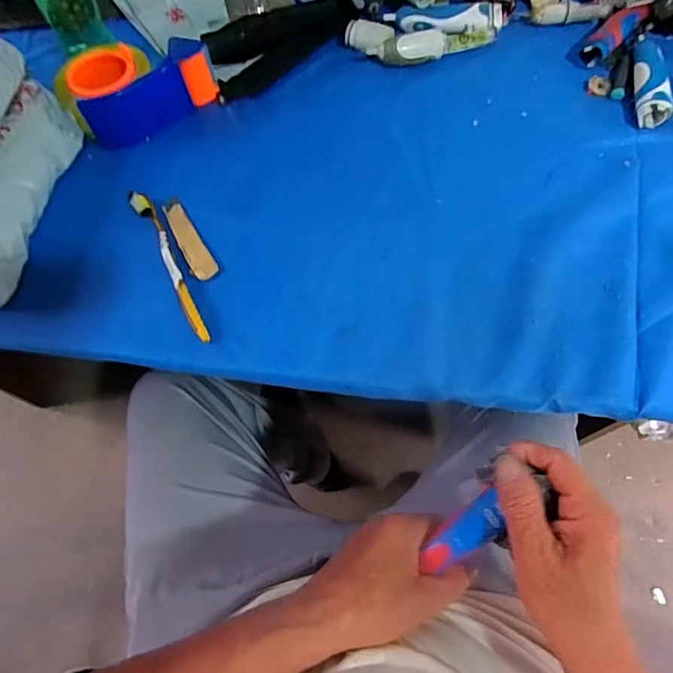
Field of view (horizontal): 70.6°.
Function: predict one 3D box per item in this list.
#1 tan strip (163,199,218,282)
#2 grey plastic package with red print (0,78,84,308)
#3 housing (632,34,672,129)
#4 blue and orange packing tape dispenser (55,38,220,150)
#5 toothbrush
[{"bbox_3d":[-0.151,-0.099,0.479,0.025,0.004,0.102,-30,67,-12],"label":"tan strip"},{"bbox_3d":[-0.323,-0.146,0.477,0.056,0.056,0.259,6,66,5],"label":"grey plastic package with red print"},{"bbox_3d":[0.356,-0.296,0.537,0.035,0.024,0.140,11,65,6],"label":"housing"},{"bbox_3d":[-0.223,-0.287,0.534,0.161,0.056,0.086,-32,68,-11],"label":"blue and orange packing tape dispenser"},{"bbox_3d":[-0.163,-0.071,0.459,0.017,0.011,0.182,-25,66,-10],"label":"toothbrush"}]

